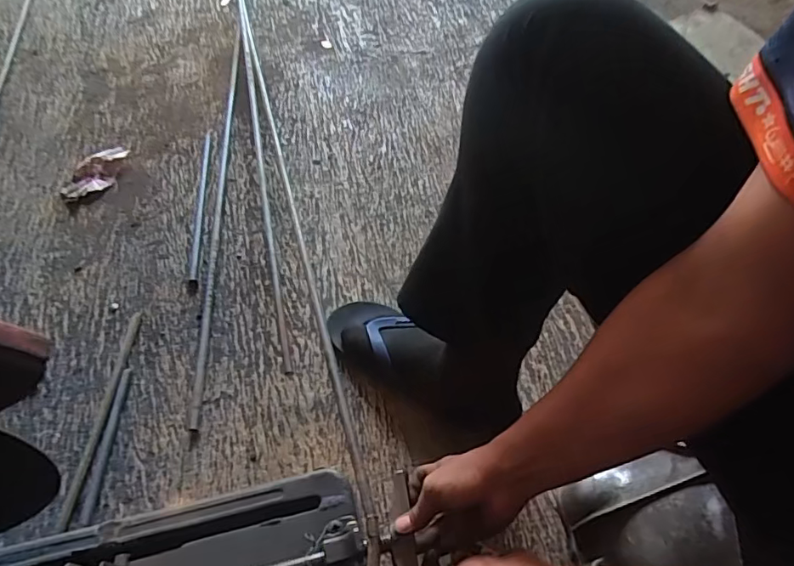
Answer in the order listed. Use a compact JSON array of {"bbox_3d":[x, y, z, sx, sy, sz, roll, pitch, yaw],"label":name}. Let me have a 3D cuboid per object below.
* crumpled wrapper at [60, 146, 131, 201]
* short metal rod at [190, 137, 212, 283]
[{"bbox_3d":[-0.506,-0.186,0.879,0.067,0.018,0.129,13,52,6],"label":"crumpled wrapper"},{"bbox_3d":[-0.322,-0.138,0.859,0.011,0.009,0.328,-4,53,-7],"label":"short metal rod"}]

